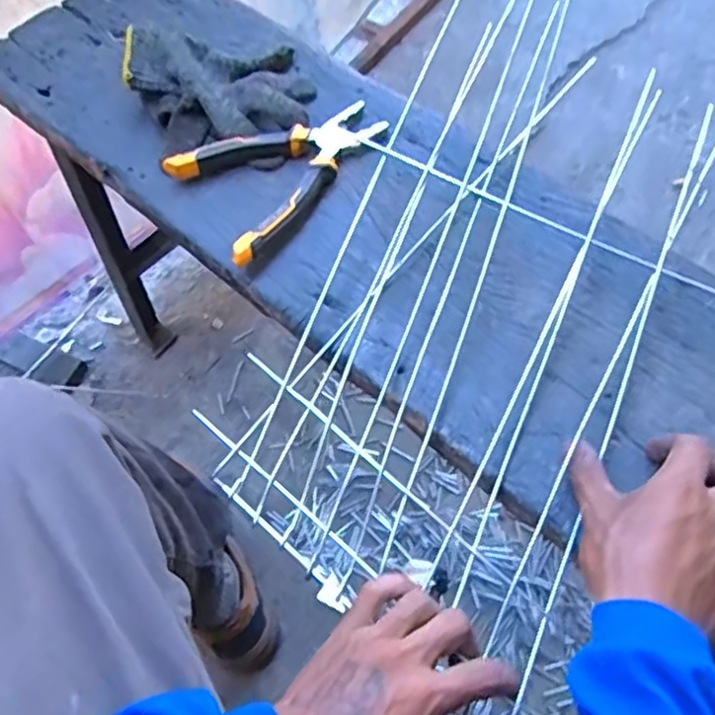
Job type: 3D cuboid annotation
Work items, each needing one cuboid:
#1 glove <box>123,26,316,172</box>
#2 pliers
[{"bbox_3d":[-0.132,-0.255,0.629,0.175,0.046,0.151,8,65,7],"label":"glove"},{"bbox_3d":[-0.054,-0.167,0.586,0.185,0.026,0.125,-32,67,-12],"label":"pliers"}]

